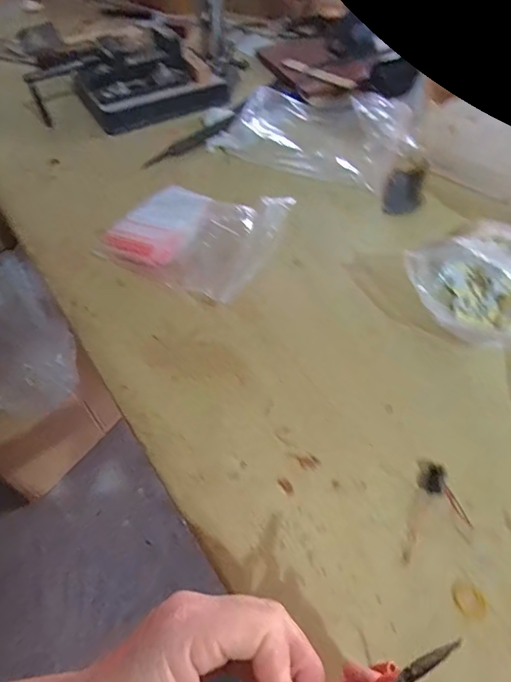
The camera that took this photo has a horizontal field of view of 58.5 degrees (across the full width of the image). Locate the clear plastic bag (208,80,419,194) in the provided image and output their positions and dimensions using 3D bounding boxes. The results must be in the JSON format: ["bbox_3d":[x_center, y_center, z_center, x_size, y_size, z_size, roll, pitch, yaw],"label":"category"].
[{"bbox_3d":[0.081,-0.296,0.633,0.253,0.030,0.175,19,56,17],"label":"clear plastic bag"}]

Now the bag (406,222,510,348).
[{"bbox_3d":[0.235,-0.056,0.431,0.144,0.054,0.159,37,63,26],"label":"bag"}]

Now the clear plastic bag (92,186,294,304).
[{"bbox_3d":[-0.064,-0.119,0.493,0.189,0.054,0.142,26,59,21],"label":"clear plastic bag"}]

